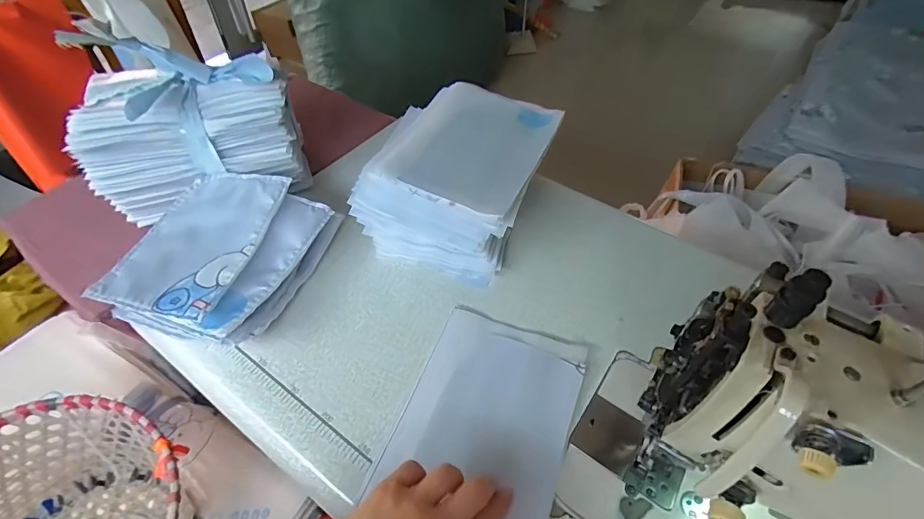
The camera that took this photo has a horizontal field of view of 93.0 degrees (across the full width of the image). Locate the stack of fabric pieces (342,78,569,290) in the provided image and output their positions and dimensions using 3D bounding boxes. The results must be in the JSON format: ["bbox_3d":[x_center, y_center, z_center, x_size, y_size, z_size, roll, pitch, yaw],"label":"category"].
[{"bbox_3d":[-0.005,-0.108,0.575,0.201,0.134,0.225,19,51,14],"label":"stack of fabric pieces"}]

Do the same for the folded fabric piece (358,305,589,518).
[{"bbox_3d":[0.024,0.157,0.428,0.158,0.010,0.227,17,50,13],"label":"folded fabric piece"}]

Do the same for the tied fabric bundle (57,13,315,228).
[{"bbox_3d":[-0.344,-0.179,0.562,0.238,0.191,0.136,-14,50,-14],"label":"tied fabric bundle"}]

